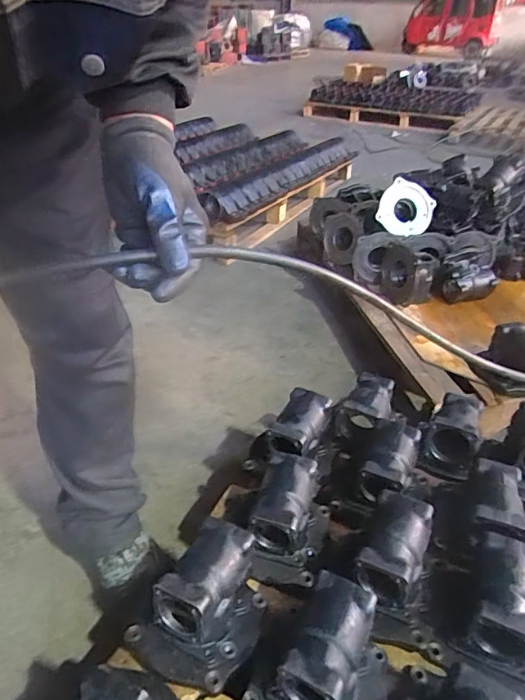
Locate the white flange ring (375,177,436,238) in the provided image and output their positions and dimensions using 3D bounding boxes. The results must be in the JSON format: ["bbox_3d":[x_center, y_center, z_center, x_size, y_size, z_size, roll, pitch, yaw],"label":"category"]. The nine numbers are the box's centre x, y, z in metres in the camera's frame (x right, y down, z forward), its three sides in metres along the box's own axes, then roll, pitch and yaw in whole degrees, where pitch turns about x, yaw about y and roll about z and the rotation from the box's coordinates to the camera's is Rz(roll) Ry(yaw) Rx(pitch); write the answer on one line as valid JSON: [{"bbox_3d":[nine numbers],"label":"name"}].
[{"bbox_3d":[0.406,-0.399,1.383,0.149,0.029,0.167,28,78,6],"label":"white flange ring"}]

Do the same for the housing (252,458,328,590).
[{"bbox_3d":[0.042,0.240,0.706,0.101,0.091,0.151,9,35,9],"label":"housing"}]

